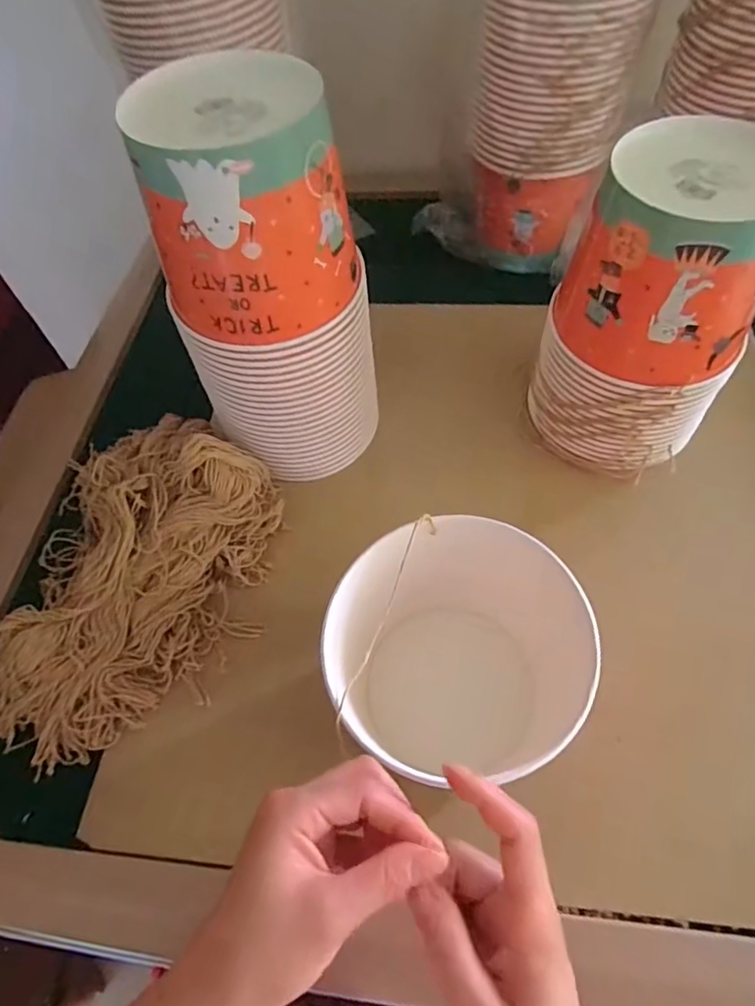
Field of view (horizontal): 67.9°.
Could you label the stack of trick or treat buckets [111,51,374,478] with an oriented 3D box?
[{"bbox_3d":[-0.086,-0.165,0.453,0.132,0.276,0.123,15,60,13],"label":"stack of trick or treat buckets"}]

